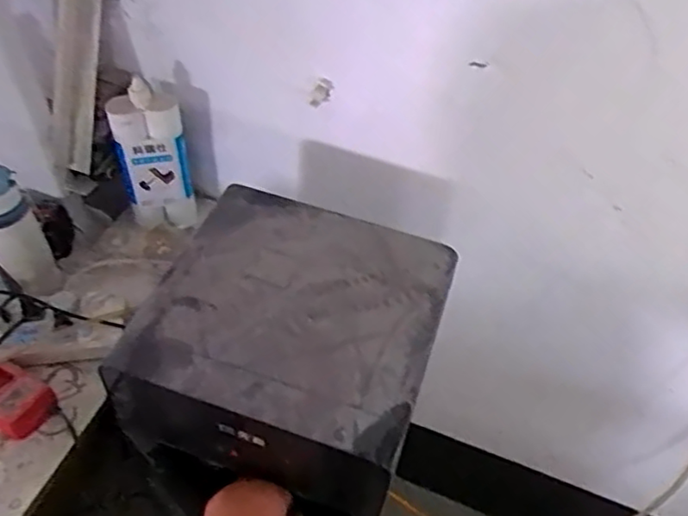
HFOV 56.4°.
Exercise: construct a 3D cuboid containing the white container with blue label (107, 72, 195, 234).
[{"bbox_3d":[-0.287,-0.148,0.966,0.100,0.230,0.046,-9,51,-13],"label":"white container with blue label"}]

